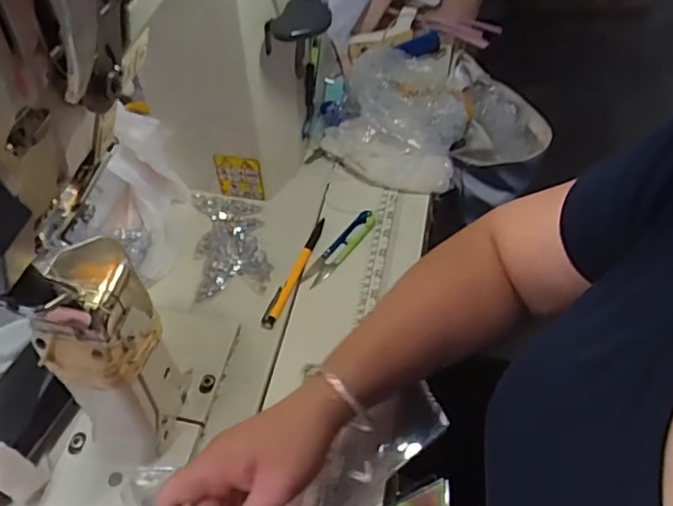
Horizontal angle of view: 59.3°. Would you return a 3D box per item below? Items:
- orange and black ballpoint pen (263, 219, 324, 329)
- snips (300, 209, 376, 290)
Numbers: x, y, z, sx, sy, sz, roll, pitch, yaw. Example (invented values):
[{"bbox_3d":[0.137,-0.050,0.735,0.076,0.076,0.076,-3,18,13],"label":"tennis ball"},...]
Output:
[{"bbox_3d":[-0.041,0.015,0.585,0.016,0.011,0.138,14,55,12],"label":"orange and black ballpoint pen"},{"bbox_3d":[0.005,-0.005,0.600,0.025,0.014,0.103,30,60,30],"label":"snips"}]

